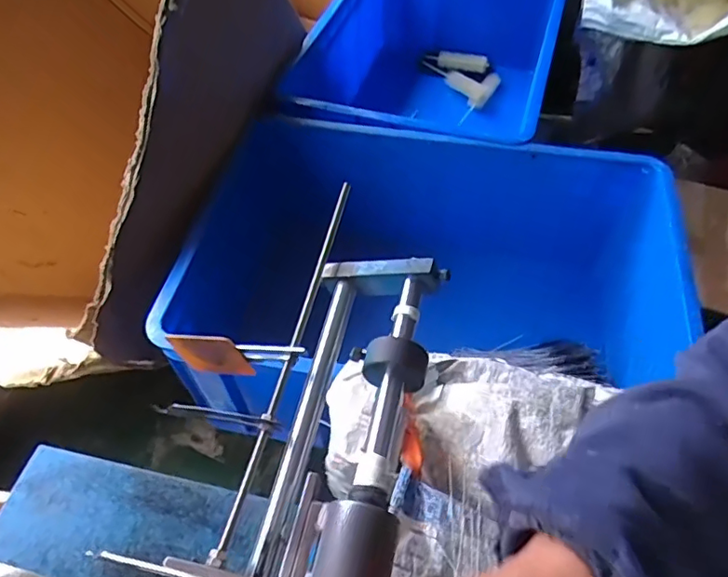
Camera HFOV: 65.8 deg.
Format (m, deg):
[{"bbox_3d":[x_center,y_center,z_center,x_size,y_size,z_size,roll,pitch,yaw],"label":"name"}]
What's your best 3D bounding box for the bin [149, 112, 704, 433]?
[{"bbox_3d":[0.093,0.018,0.785,0.638,0.318,0.444,14,54,11],"label":"bin"}]

